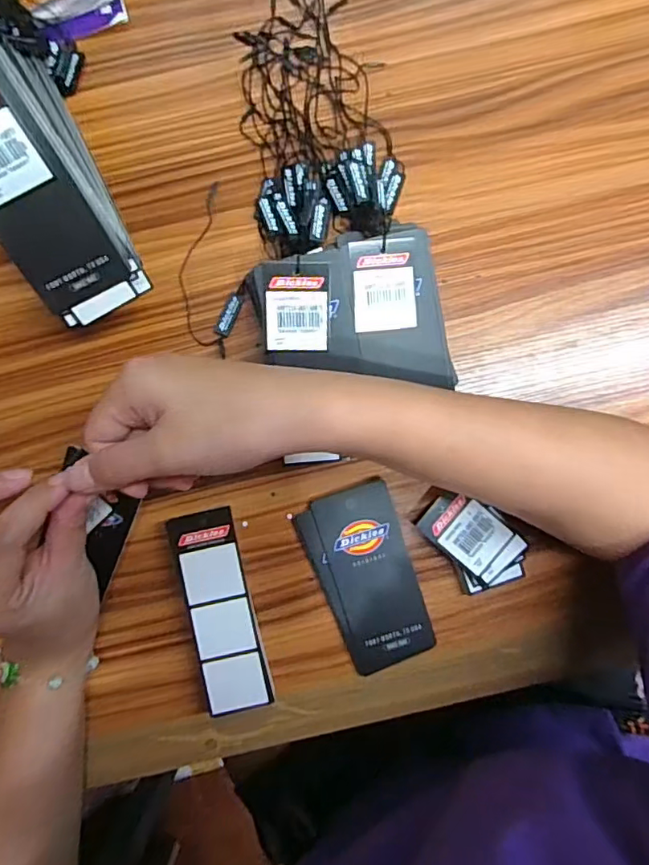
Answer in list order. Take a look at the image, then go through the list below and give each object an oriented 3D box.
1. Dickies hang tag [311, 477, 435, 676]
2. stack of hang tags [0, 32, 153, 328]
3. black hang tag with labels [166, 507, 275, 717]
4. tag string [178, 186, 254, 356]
[{"bbox_3d":[0.030,0.090,0.338,0.051,0.005,0.111,-17,88,2],"label":"Dickies hang tag"},{"bbox_3d":[-0.155,-0.133,0.294,0.057,0.110,0.140,-25,89,0],"label":"stack of hang tags"},{"bbox_3d":[-0.062,0.107,0.330,0.038,0.026,0.117,-14,89,0],"label":"black hang tag with labels"},{"bbox_3d":[-0.068,-0.105,0.345,0.044,0.006,0.102,18,89,1],"label":"tag string"}]

